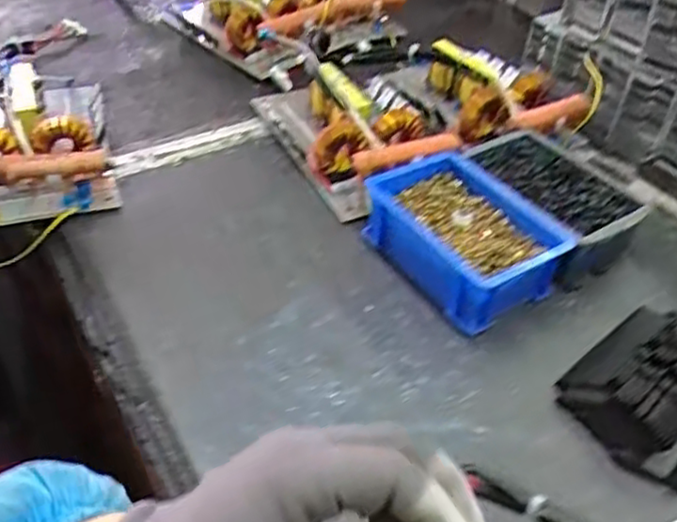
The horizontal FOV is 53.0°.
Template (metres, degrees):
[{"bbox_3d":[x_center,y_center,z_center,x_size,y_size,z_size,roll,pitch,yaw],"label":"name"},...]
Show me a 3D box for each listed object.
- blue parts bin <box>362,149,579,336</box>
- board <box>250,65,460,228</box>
[{"bbox_3d":[0.102,-0.025,0.546,0.116,0.049,0.146,-24,48,-26],"label":"blue parts bin"},{"bbox_3d":[0.013,-0.140,0.657,0.139,0.050,0.223,-18,46,-21],"label":"board"}]

